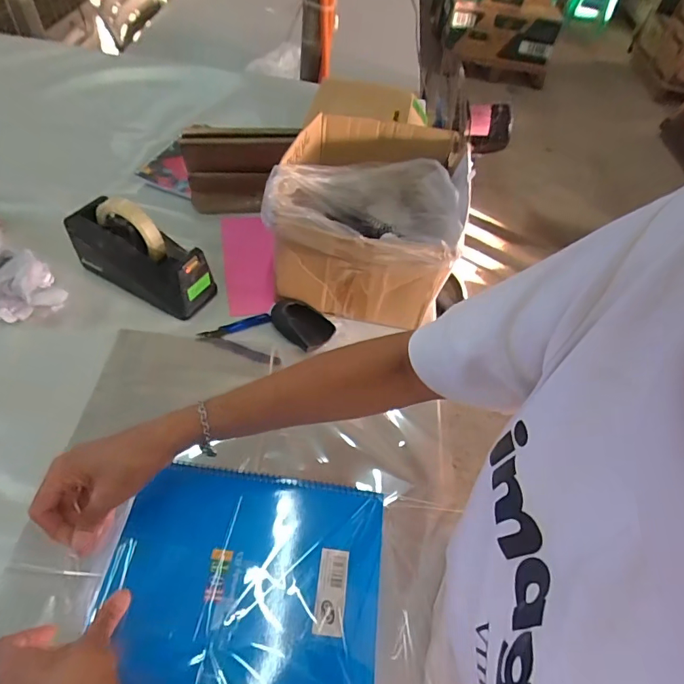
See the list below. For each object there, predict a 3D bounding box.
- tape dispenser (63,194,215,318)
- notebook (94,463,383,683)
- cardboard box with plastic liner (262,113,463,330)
[{"bbox_3d":[-0.290,-0.123,0.664,0.192,0.125,0.068,23,54,9],"label":"tape dispenser"},{"bbox_3d":[-0.087,0.221,0.420,0.239,0.018,0.204,7,53,1],"label":"notebook"},{"bbox_3d":[0.040,-0.204,0.727,0.261,0.169,0.306,11,53,0],"label":"cardboard box with plastic liner"}]

